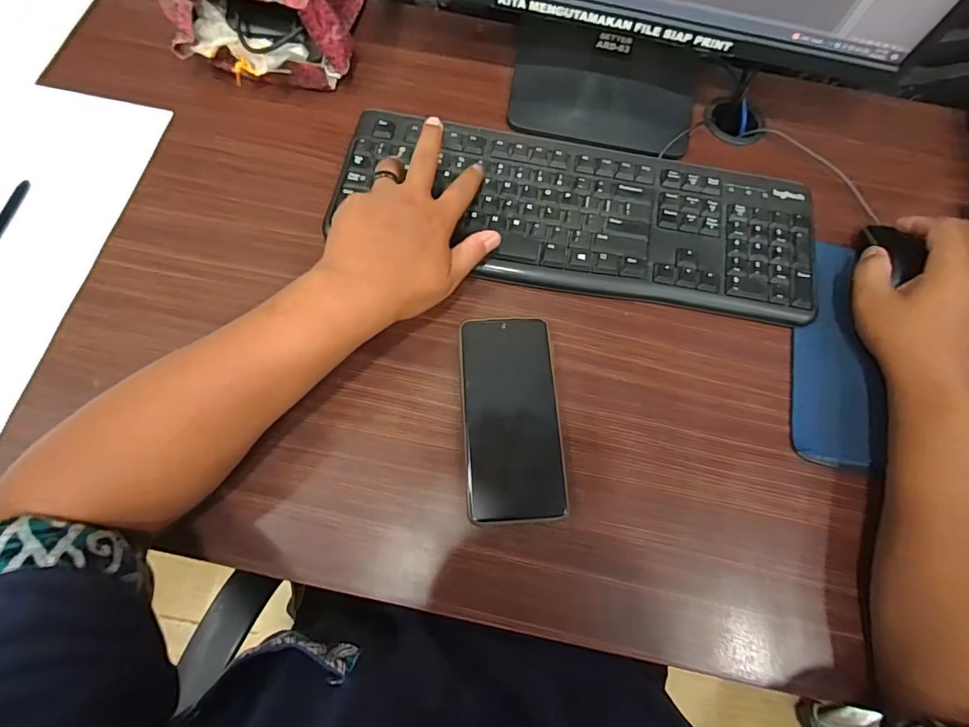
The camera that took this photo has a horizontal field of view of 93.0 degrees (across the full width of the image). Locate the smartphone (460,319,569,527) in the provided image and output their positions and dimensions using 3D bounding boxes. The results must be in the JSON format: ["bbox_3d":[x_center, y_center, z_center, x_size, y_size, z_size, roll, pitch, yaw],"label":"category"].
[{"bbox_3d":[0.021,0.043,0.372,0.076,0.013,0.162,-3,73,-3],"label":"smartphone"}]

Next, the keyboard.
[{"bbox_3d":[0.083,-0.140,0.426,0.436,0.015,0.153,15,73,3],"label":"keyboard"}]

